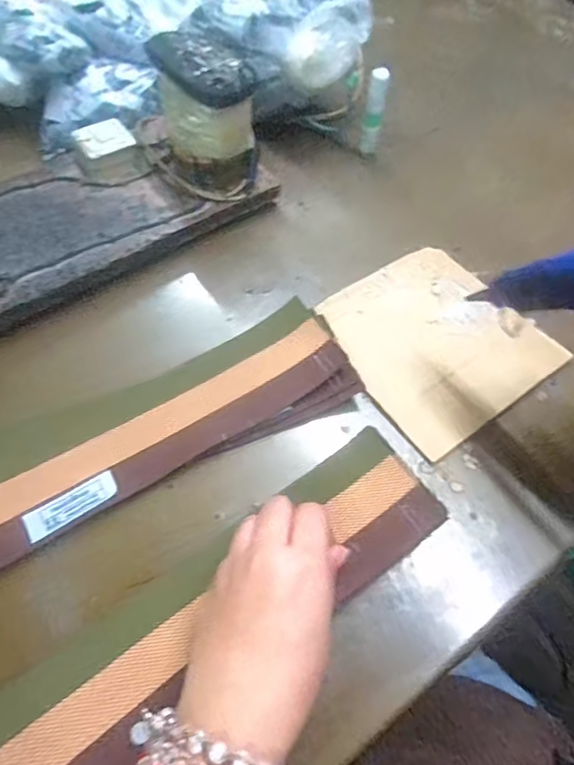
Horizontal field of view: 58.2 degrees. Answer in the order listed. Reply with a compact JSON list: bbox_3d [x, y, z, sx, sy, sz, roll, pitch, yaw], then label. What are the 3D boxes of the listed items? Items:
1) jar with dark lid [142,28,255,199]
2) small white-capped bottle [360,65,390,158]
[{"bbox_3d":[-0.067,-0.227,0.448,0.073,0.114,0.089,-16,60,-12],"label":"jar with dark lid"},{"bbox_3d":[0.087,-0.269,0.514,0.017,0.084,0.011,13,58,7],"label":"small white-capped bottle"}]

